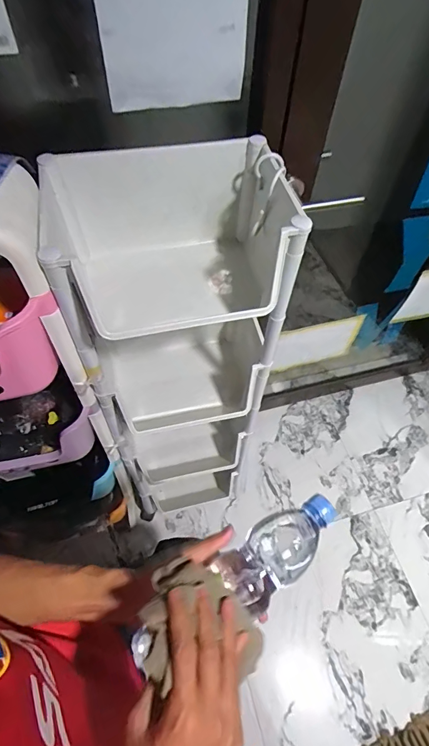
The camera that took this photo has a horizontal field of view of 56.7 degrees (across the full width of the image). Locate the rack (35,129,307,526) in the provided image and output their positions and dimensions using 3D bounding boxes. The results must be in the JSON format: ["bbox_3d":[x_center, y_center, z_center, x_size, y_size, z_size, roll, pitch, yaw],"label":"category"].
[{"bbox_3d":[-0.053,0.053,0.951,0.362,1.050,0.271,-7,59,-6],"label":"rack"}]

